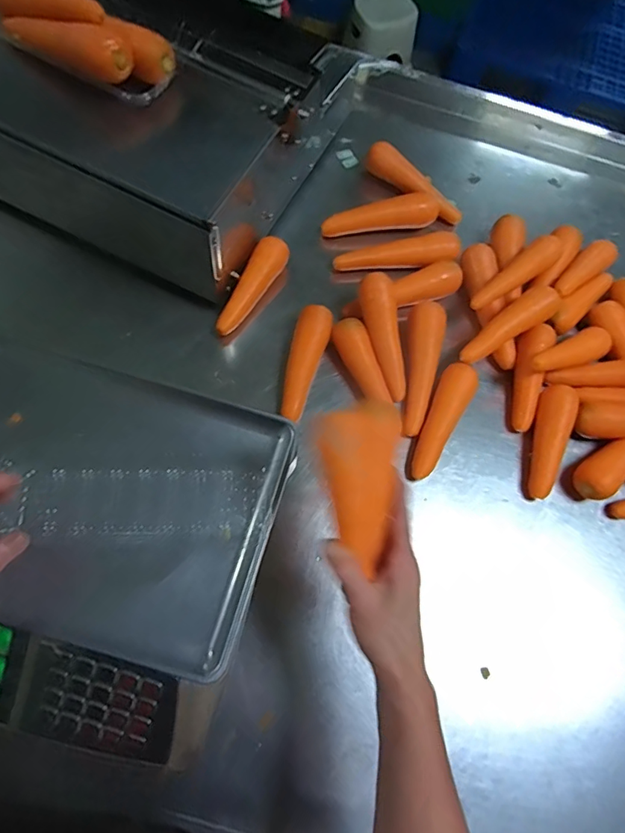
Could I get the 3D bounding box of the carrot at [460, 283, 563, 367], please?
[{"bbox_3d":[0.260,-0.121,0.619,0.157,0.041,0.041,-32,77,-16],"label":"carrot"}]

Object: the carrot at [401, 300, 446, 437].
[{"bbox_3d":[0.143,-0.066,0.625,0.050,0.049,0.190,16,68,0],"label":"carrot"}]

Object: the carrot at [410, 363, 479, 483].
[{"bbox_3d":[0.163,0.004,0.599,0.046,0.044,0.158,29,69,6],"label":"carrot"}]

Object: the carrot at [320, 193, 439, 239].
[{"bbox_3d":[0.100,-0.294,0.703,0.177,0.042,0.050,-14,71,-11],"label":"carrot"}]

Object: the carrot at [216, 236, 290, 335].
[{"bbox_3d":[-0.083,-0.175,0.642,0.046,0.049,0.158,25,69,4],"label":"carrot"}]

